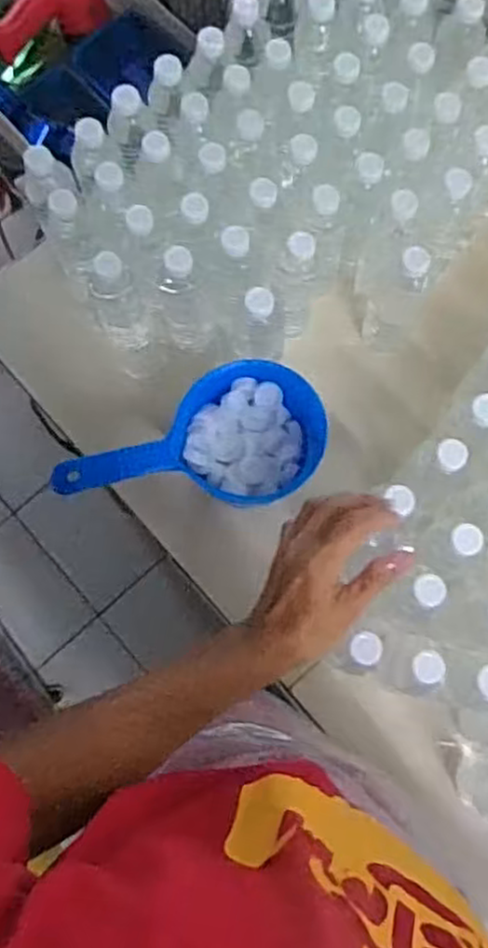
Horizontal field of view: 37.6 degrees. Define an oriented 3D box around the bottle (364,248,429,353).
[{"bbox_3d":[0.169,-0.192,0.763,0.059,0.172,0.060,0,76,1],"label":"bottle"}]

